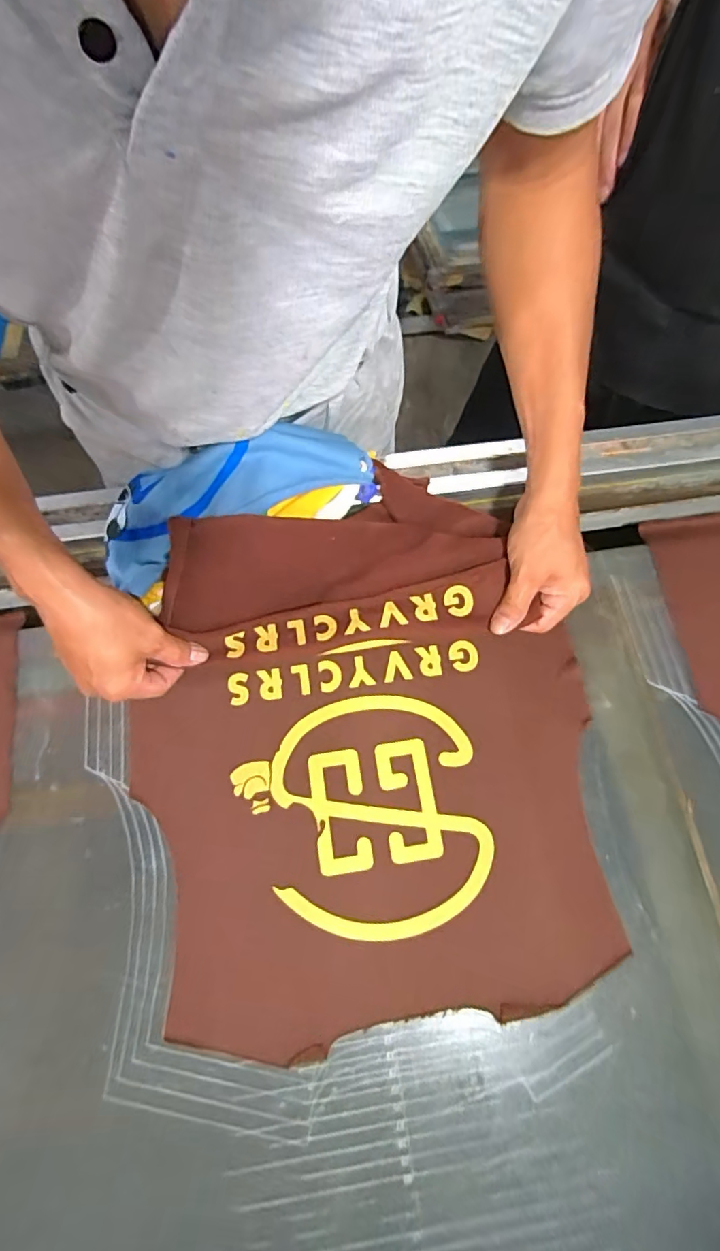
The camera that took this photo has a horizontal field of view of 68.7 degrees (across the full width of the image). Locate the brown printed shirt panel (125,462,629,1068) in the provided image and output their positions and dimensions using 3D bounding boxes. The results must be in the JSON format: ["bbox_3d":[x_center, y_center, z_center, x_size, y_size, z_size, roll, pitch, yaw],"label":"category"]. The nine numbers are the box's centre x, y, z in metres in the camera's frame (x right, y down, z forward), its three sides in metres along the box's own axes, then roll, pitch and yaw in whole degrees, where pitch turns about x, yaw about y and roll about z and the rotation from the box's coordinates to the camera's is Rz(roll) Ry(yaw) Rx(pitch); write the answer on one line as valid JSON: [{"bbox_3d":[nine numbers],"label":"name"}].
[{"bbox_3d":[0.004,0.086,0.412,0.362,0.088,0.404,-11,71,-1],"label":"brown printed shirt panel"}]

